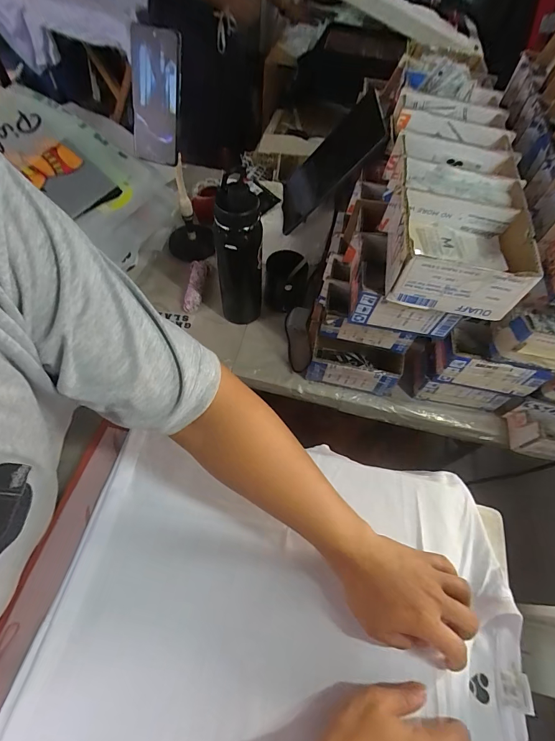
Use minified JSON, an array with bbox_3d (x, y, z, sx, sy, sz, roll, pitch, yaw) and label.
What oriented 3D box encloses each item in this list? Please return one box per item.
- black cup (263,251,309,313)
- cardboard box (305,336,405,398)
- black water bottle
[{"bbox_3d":[0.018,-0.185,0.729,0.081,0.114,0.077,2,54,-3],"label":"black cup"},{"bbox_3d":[0.148,-0.019,0.664,0.182,0.077,0.095,10,60,0],"label":"cardboard box"},{"bbox_3d":[-0.067,-0.186,0.632,0.076,0.276,0.063,-2,61,-7],"label":"black water bottle"}]

